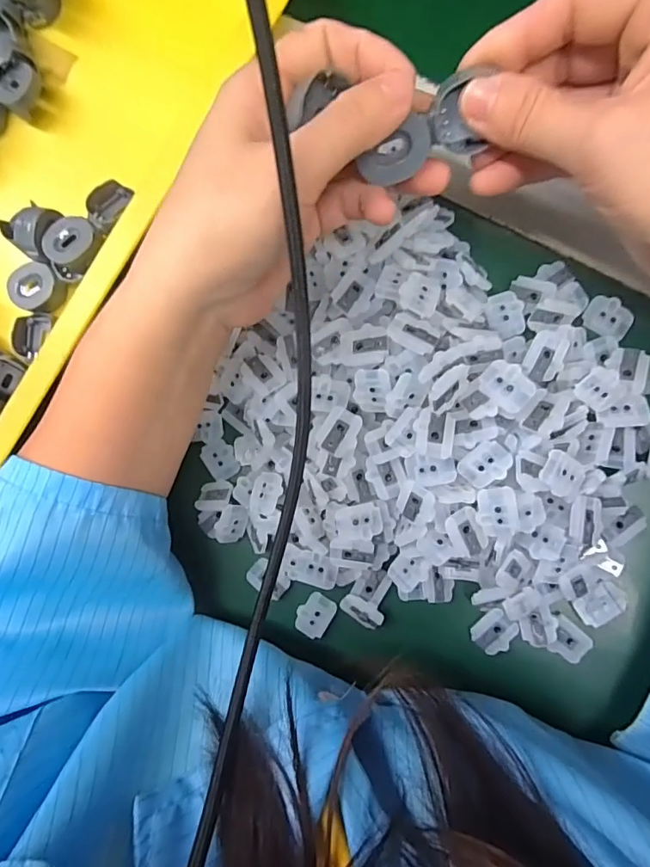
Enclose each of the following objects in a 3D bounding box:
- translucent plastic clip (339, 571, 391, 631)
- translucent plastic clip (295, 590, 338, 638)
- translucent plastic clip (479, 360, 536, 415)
[{"bbox_3d":[0.023,0.082,0.248,0.021,0.009,0.027,28,93,9],"label":"translucent plastic clip"},{"bbox_3d":[-0.006,0.094,0.254,0.017,0.004,0.021,30,93,9],"label":"translucent plastic clip"},{"bbox_3d":[0.076,-0.020,0.205,0.021,0.006,0.017,42,95,8],"label":"translucent plastic clip"}]

